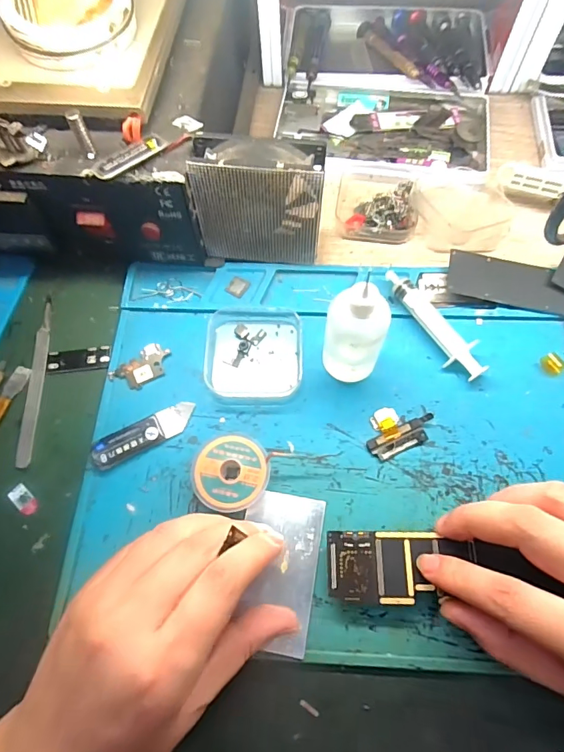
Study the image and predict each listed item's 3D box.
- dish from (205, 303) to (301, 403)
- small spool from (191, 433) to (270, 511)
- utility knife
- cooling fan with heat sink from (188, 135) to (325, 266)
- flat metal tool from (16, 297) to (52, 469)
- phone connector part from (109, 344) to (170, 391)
[{"bbox_3d":[-0.019,-0.016,0.295,0.062,0.014,0.064,0,67,2],"label":"dish"},{"bbox_3d":[-0.030,0.058,0.266,0.044,0.013,0.044,-1,67,2],"label":"small spool"},{"bbox_3d":[-0.086,0.036,0.280,0.066,0.006,0.018,-28,69,-9],"label":"utility knife"},{"bbox_3d":[-0.014,-0.112,0.296,0.079,0.085,0.028,3,68,4],"label":"cooling fan with heat sink"},{"bbox_3d":[-0.165,0.000,0.302,0.010,0.004,0.122,-3,67,1],"label":"flat metal tool"},{"bbox_3d":[-0.093,-0.006,0.300,0.024,0.004,0.039,42,75,17],"label":"phone connector part"}]

